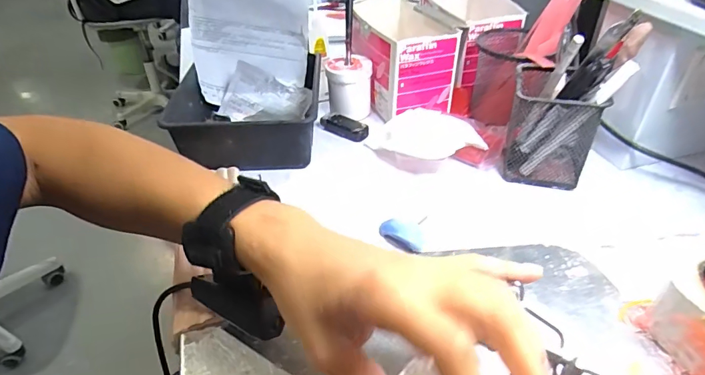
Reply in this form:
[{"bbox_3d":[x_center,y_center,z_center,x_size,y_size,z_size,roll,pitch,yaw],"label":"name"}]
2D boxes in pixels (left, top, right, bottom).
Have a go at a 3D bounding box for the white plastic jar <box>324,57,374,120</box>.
[{"bbox_3d":[-0.004,-0.122,0.527,0.052,0.058,0.048,2,41,5],"label":"white plastic jar"}]

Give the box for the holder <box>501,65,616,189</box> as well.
[{"bbox_3d":[0.189,-0.064,0.430,0.077,0.093,0.073,9,42,13],"label":"holder"}]

